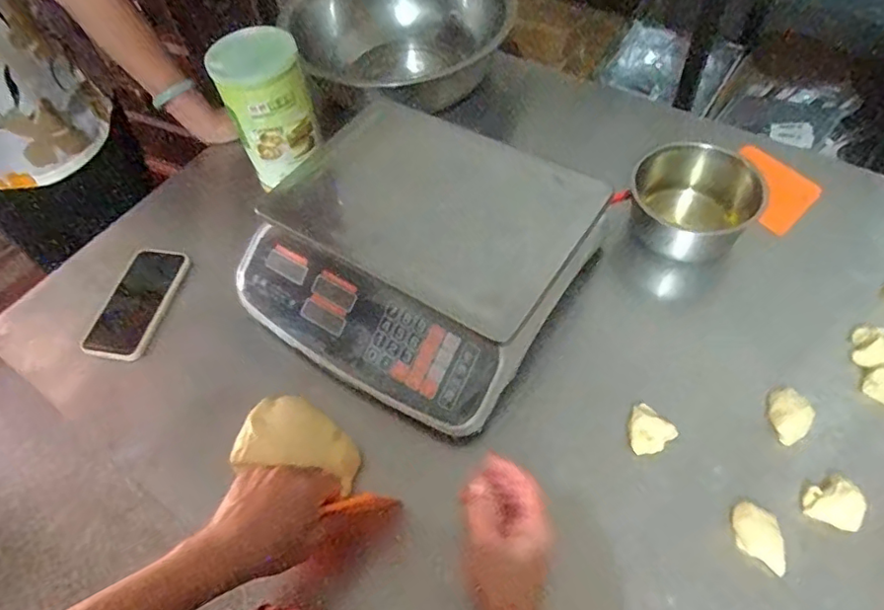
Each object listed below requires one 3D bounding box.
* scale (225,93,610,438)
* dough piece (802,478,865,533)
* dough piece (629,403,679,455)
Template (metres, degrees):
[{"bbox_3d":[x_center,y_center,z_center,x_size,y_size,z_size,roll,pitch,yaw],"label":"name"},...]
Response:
[{"bbox_3d":[-0.032,-0.064,0.619,0.349,0.104,0.298,25,62,20],"label":"scale"},{"bbox_3d":[0.345,0.170,0.496,0.045,0.018,0.042,21,61,18],"label":"dough piece"},{"bbox_3d":[0.198,0.122,0.547,0.038,0.021,0.042,-37,61,-18],"label":"dough piece"}]

